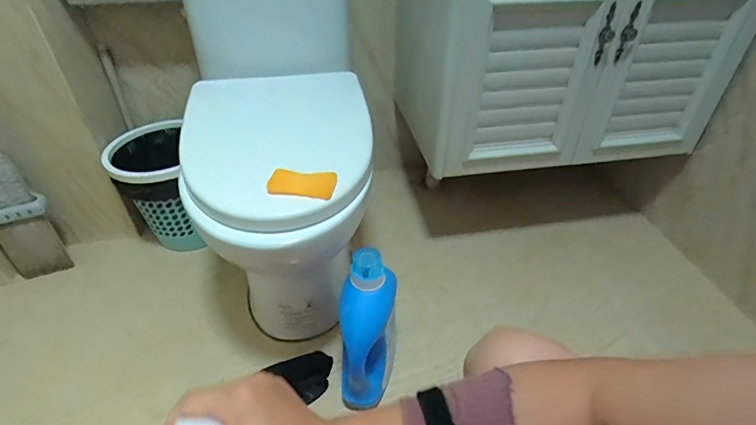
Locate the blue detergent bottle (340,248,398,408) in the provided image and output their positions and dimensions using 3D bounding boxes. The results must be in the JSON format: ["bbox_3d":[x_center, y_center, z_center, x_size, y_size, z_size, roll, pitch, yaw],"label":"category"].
[{"bbox_3d":[-0.020,0.216,0.765,0.107,0.323,0.069,2,15,0],"label":"blue detergent bottle"}]

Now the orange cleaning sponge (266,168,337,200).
[{"bbox_3d":[-0.118,-0.047,0.643,0.100,0.022,0.050,5,39,6],"label":"orange cleaning sponge"}]

